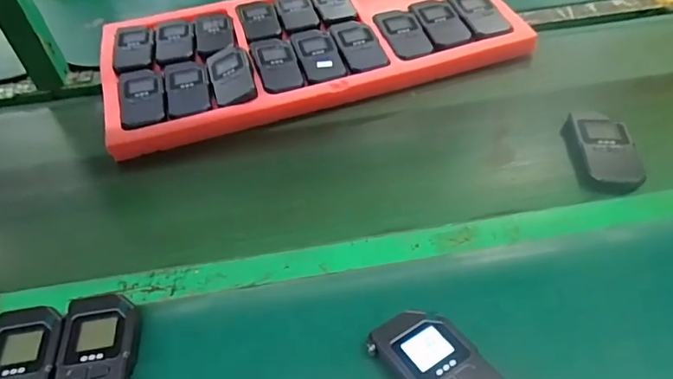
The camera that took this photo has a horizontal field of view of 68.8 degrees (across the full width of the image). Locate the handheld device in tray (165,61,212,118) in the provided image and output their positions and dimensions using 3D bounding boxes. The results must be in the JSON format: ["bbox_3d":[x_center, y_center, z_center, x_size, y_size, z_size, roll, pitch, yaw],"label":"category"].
[{"bbox_3d":[-0.197,-0.136,0.653,0.056,0.016,0.116,-14,45,-6],"label":"handheld device in tray"}]

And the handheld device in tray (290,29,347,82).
[{"bbox_3d":[-0.025,-0.187,0.680,0.055,0.016,0.114,-15,45,-7],"label":"handheld device in tray"}]

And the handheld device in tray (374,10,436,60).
[{"bbox_3d":[0.092,-0.223,0.697,0.055,0.018,0.113,-15,45,-8],"label":"handheld device in tray"}]

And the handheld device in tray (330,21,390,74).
[{"bbox_3d":[0.029,-0.202,0.689,0.055,0.016,0.112,-16,45,-9],"label":"handheld device in tray"}]

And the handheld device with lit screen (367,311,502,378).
[{"bbox_3d":[0.079,0.136,0.358,0.058,0.031,0.113,-30,49,-22],"label":"handheld device with lit screen"}]

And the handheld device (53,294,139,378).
[{"bbox_3d":[-0.189,0.136,0.389,0.058,0.021,0.121,-11,45,-4],"label":"handheld device"}]

